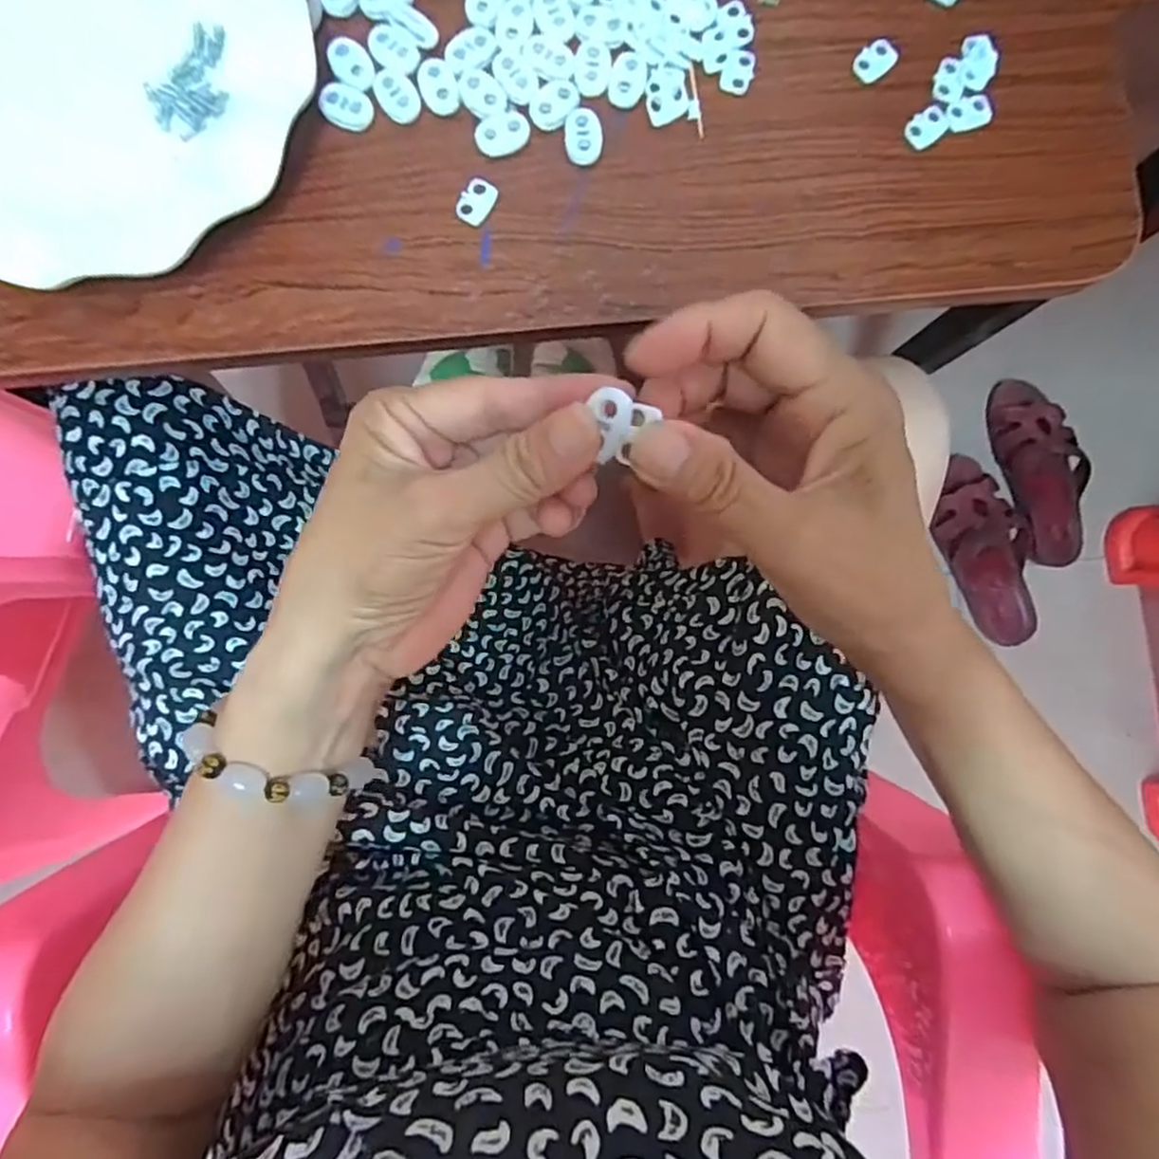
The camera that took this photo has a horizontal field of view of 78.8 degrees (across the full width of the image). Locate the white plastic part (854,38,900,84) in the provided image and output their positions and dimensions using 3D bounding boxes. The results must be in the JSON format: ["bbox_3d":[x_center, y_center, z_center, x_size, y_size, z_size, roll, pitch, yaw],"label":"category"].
[{"bbox_3d":[0.128,-0.224,0.304,0.019,0.004,0.014,-40,90,-3],"label":"white plastic part"}]

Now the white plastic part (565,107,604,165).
[{"bbox_3d":[0.002,-0.187,0.297,0.015,0.004,0.023,0,88,-2],"label":"white plastic part"}]

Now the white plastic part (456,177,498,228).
[{"bbox_3d":[-0.043,-0.159,0.298,0.013,0.004,0.019,30,87,-1],"label":"white plastic part"}]

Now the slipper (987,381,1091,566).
[{"bbox_3d":[0.534,-0.127,0.809,0.085,0.047,0.218,-12,89,-3],"label":"slipper"}]

